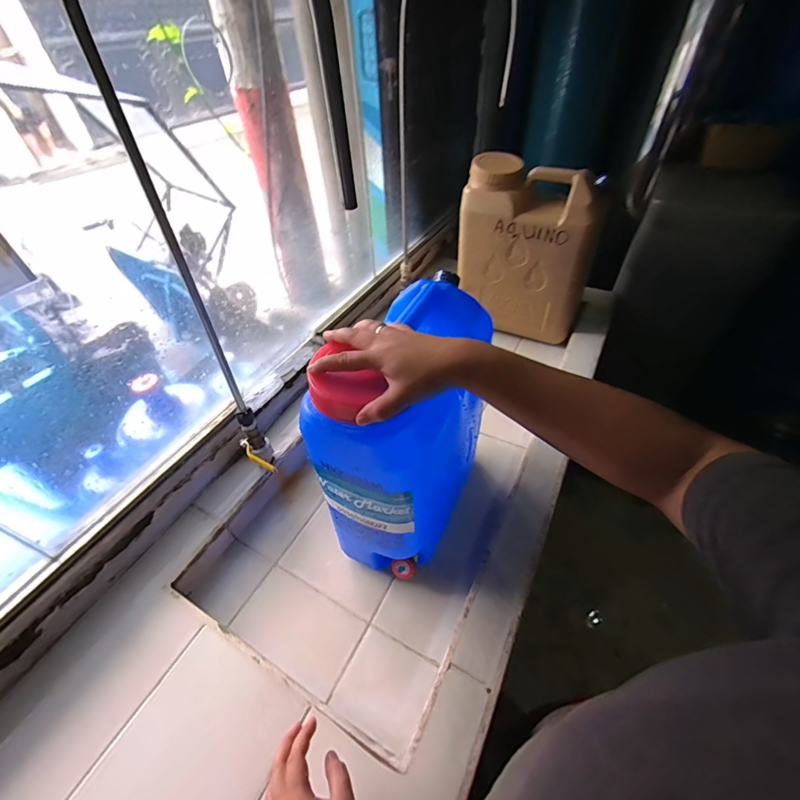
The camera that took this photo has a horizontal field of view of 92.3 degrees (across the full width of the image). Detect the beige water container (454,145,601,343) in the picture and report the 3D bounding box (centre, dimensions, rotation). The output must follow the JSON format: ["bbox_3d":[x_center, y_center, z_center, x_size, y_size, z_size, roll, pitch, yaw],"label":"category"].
[{"bbox_3d":[0.318,-0.371,0.977,0.321,0.381,0.135,23,52,23],"label":"beige water container"}]

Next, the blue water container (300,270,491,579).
[{"bbox_3d":[0.022,0.046,0.582,0.155,0.377,0.297,17,50,18],"label":"blue water container"}]

